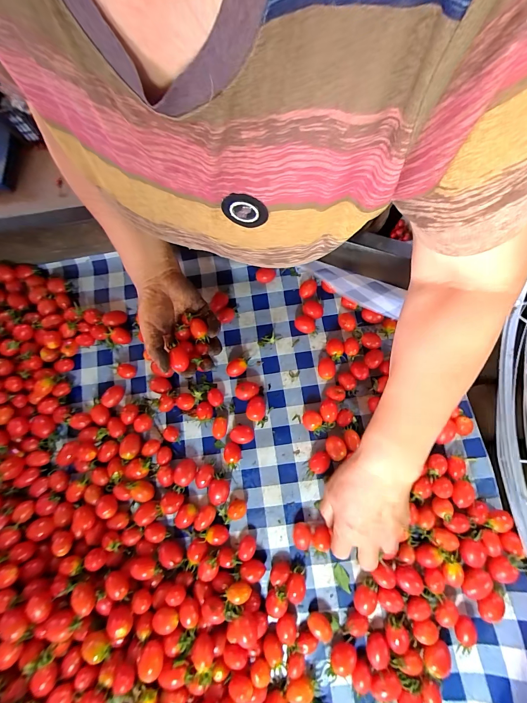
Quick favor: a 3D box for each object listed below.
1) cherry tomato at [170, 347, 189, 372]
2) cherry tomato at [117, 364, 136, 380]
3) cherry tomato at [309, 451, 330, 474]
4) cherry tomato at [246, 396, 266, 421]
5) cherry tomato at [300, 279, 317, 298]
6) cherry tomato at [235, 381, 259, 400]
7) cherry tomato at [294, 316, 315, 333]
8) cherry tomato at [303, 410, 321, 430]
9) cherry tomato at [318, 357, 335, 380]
[{"bbox_3d":[-0.102,0.008,0.362,0.020,0.017,0.025,-13,77,-2],"label":"cherry tomato"},{"bbox_3d":[-0.197,0.028,0.431,0.026,0.018,0.020,10,80,9],"label":"cherry tomato"},{"bbox_3d":[0.073,0.144,0.389,0.028,0.017,0.024,-37,77,-1],"label":"cherry tomato"},{"bbox_3d":[-0.009,0.077,0.405,0.025,0.022,0.032,5,79,8],"label":"cherry tomato"},{"bbox_3d":[0.065,-0.091,0.441,0.023,0.020,0.026,20,82,10],"label":"cherry tomato"},{"bbox_3d":[-0.022,0.054,0.411,0.031,0.021,0.023,-6,78,6],"label":"cherry tomato"},{"bbox_3d":[0.060,-0.039,0.431,0.029,0.018,0.023,24,82,11],"label":"cherry tomato"},{"bbox_3d":[0.064,0.092,0.400,0.023,0.019,0.025,3,79,7],"label":"cherry tomato"},{"bbox_3d":[0.086,0.024,0.414,0.022,0.021,0.031,-6,78,6],"label":"cherry tomato"}]

